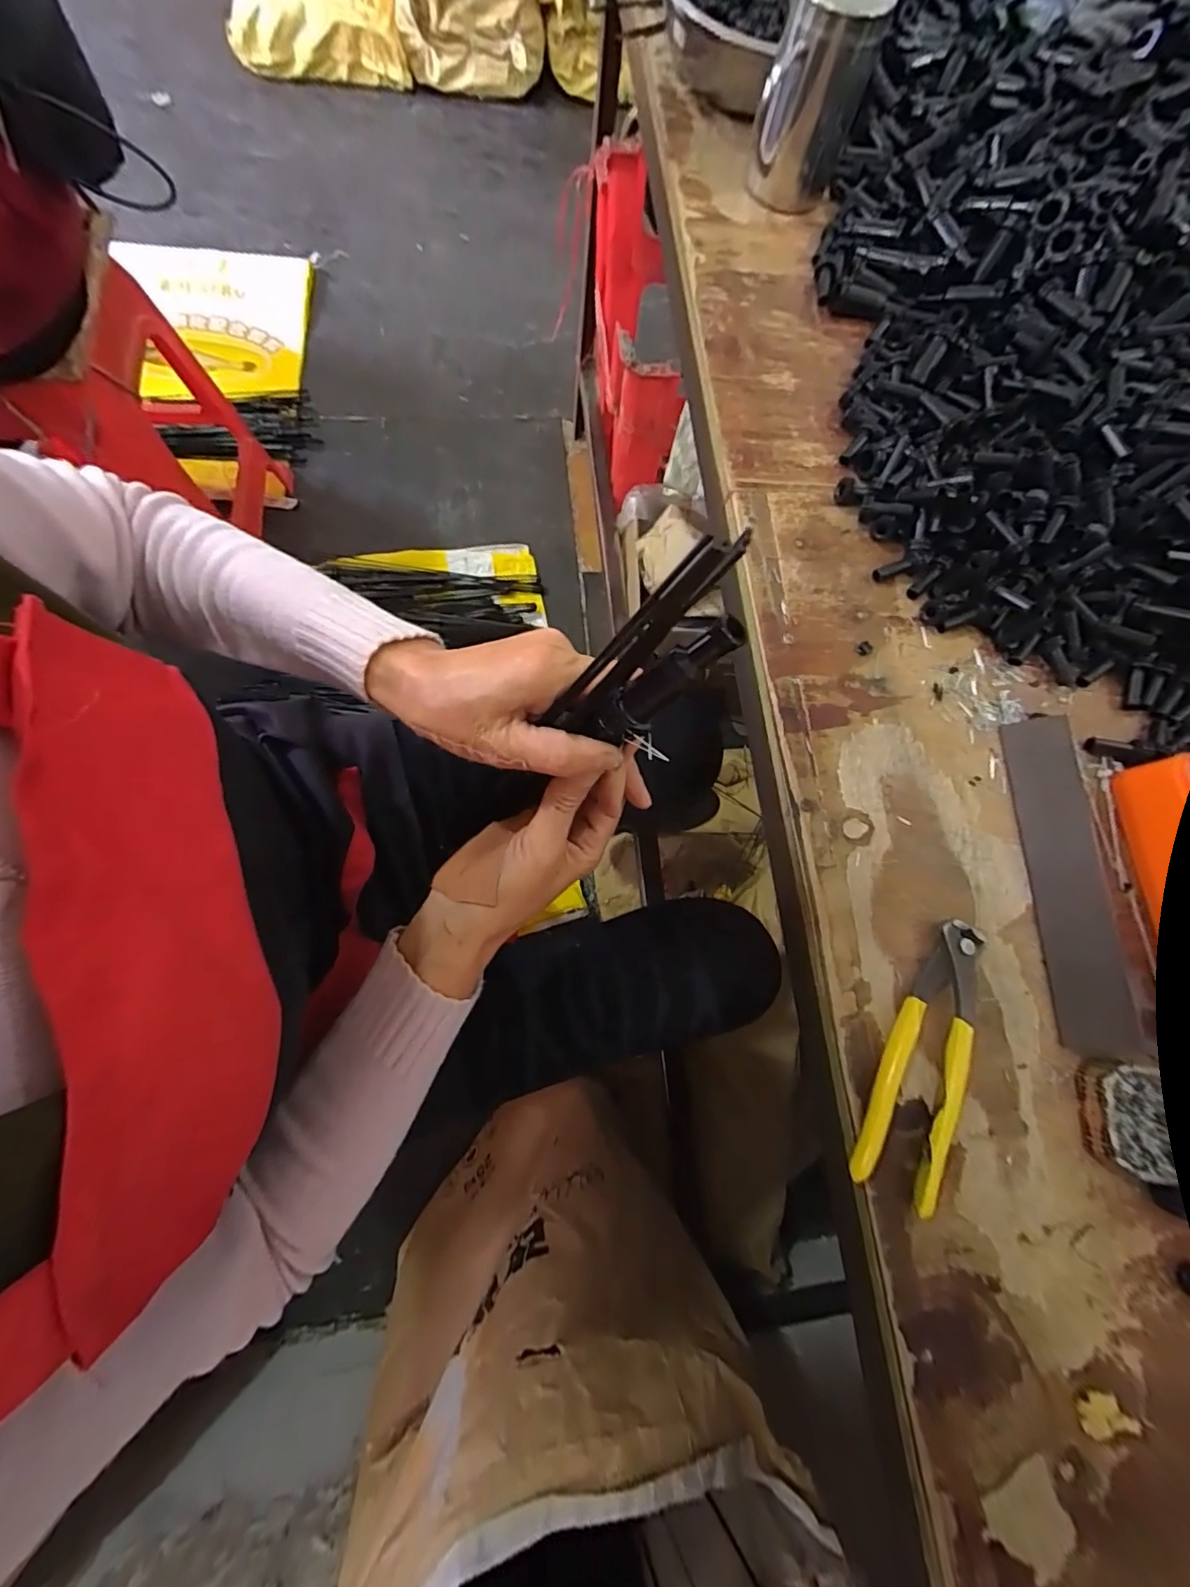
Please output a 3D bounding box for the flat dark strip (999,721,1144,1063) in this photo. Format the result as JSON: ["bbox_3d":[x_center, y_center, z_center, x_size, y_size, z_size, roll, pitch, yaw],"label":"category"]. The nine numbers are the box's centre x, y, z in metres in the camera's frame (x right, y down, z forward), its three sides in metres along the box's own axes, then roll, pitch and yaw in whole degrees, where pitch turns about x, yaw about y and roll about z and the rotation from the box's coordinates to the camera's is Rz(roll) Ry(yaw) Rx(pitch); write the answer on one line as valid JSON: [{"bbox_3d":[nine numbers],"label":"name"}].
[{"bbox_3d":[0.322,0.055,0.364,0.045,0.009,0.220,1,77,-6],"label":"flat dark strip"}]

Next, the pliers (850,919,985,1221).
[{"bbox_3d":[0.202,0.156,0.326,0.047,0.017,0.162,27,75,0],"label":"pliers"}]

